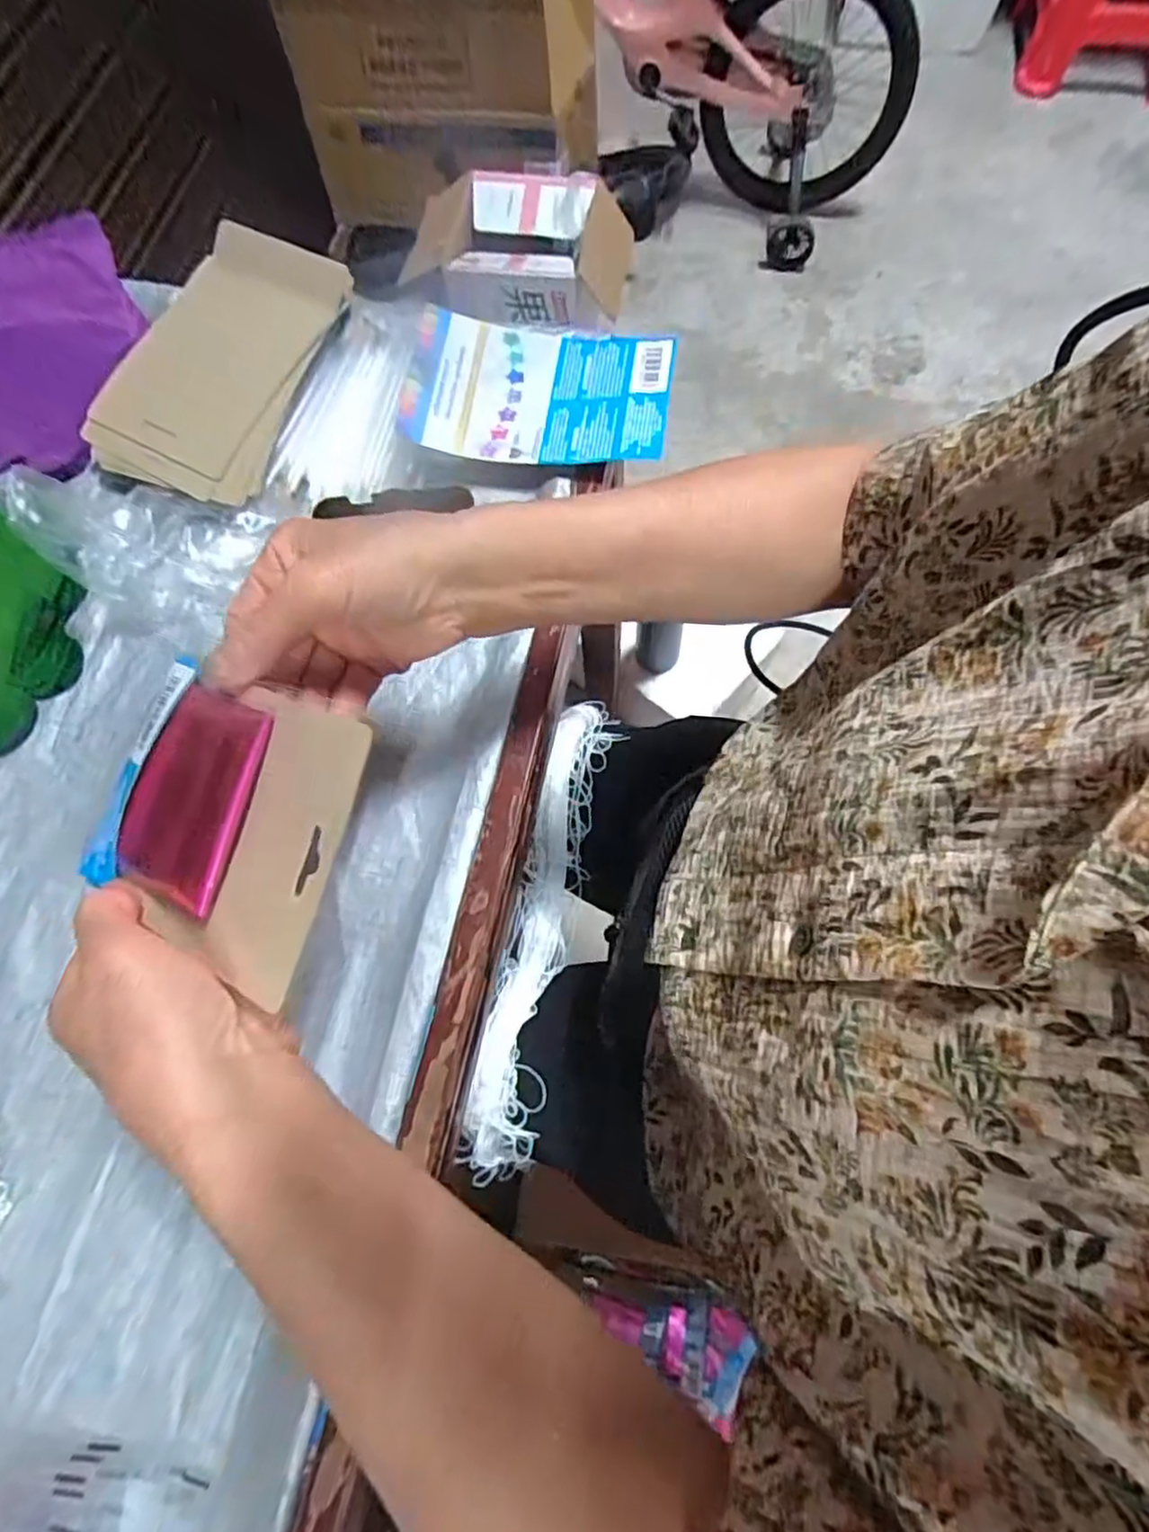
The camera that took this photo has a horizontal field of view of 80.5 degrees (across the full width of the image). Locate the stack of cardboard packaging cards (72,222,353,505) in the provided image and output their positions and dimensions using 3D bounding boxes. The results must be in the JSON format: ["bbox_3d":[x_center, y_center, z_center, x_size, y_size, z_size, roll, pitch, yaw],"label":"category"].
[{"bbox_3d":[-0.252,-0.288,0.483,0.130,0.015,0.196,22,82,4],"label":"stack of cardboard packaging cards"}]

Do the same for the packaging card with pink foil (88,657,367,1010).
[{"bbox_3d":[-0.154,0.018,0.290,0.139,0.006,0.109,18,87,27],"label":"packaging card with pink foil"}]

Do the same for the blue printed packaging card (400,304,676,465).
[{"bbox_3d":[-0.025,-0.263,0.476,0.179,0.016,0.112,7,70,4],"label":"blue printed packaging card"}]

